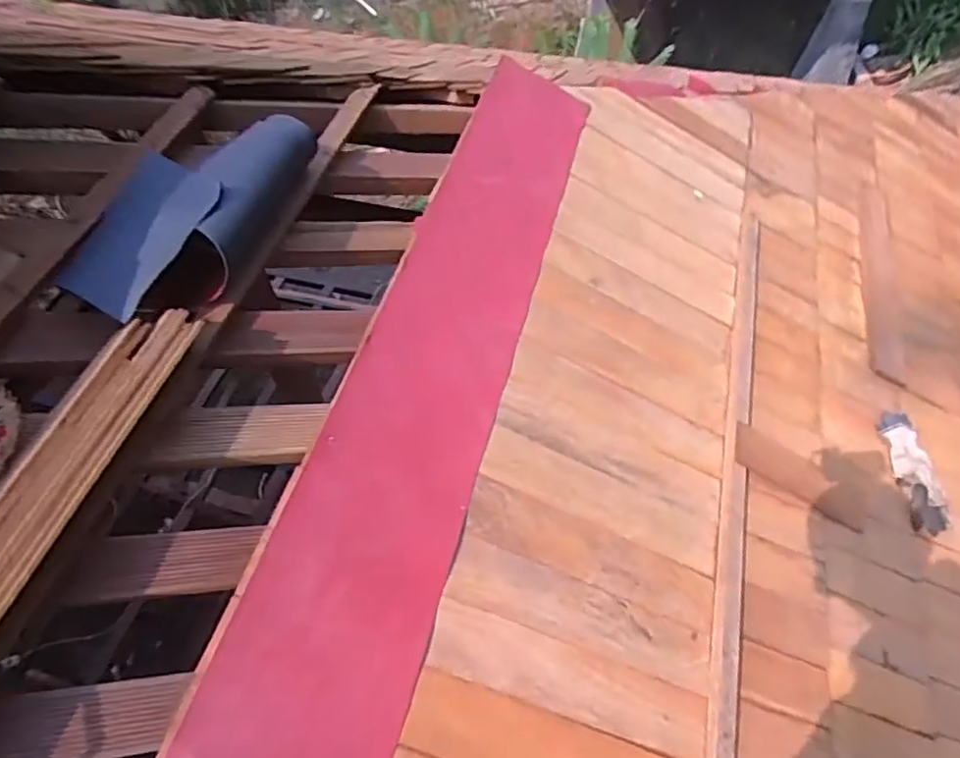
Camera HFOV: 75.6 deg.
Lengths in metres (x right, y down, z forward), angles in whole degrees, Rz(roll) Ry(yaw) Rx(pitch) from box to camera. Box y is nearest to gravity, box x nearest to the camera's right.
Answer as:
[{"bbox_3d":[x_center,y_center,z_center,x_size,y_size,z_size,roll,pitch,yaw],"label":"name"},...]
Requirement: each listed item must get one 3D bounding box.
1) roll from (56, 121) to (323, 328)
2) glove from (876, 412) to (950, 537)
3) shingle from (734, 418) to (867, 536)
[{"bbox_3d":[-0.346,-0.217,0.788,0.150,0.117,0.376,8,58,10],"label":"roll"},{"bbox_3d":[0.773,0.165,1.103,0.065,0.026,0.215,-9,72,-1],"label":"glove"},{"bbox_3d":[0.541,0.160,1.031,0.275,0.018,0.094,27,59,-10],"label":"shingle"}]

